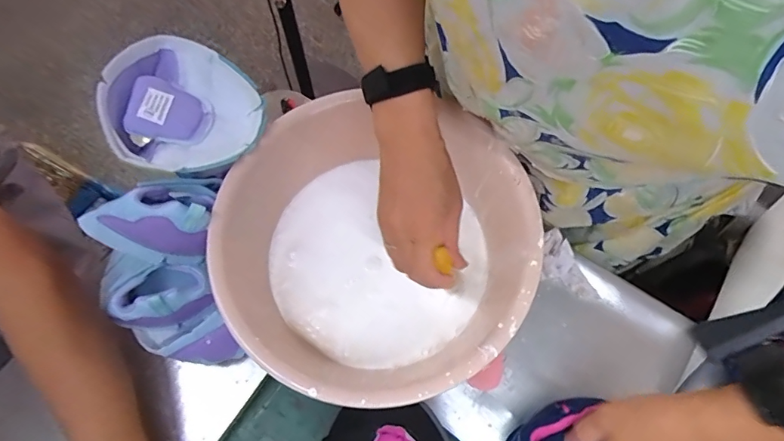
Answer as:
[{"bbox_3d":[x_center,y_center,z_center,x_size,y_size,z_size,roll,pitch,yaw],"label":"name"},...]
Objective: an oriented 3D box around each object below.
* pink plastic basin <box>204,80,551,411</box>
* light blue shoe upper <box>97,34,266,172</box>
[{"bbox_3d":[-0.020,0.031,0.481,0.294,0.106,0.282,0,69,-1],"label":"pink plastic basin"},{"bbox_3d":[-0.211,-0.113,0.466,0.136,0.046,0.143,-37,72,-14],"label":"light blue shoe upper"}]

